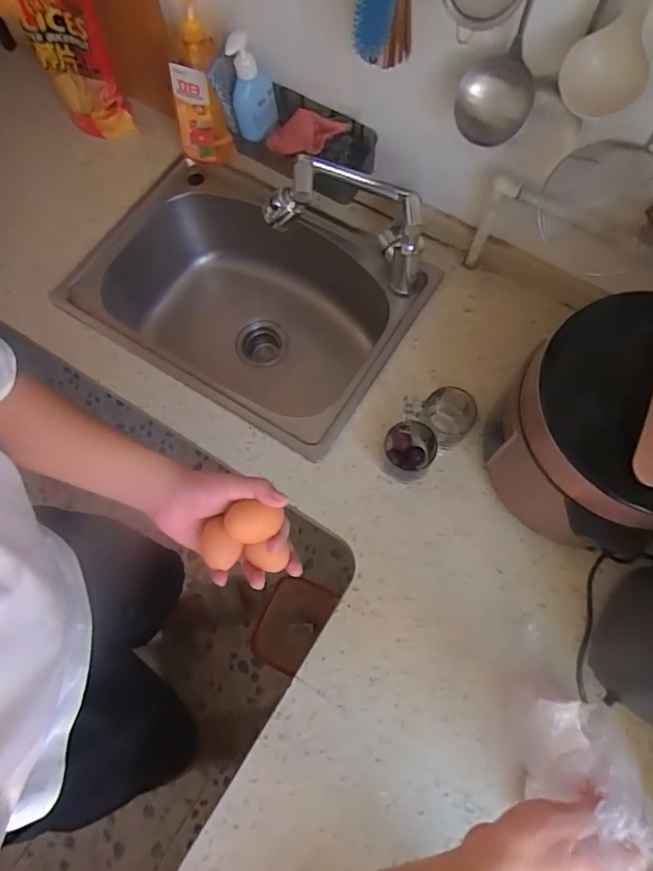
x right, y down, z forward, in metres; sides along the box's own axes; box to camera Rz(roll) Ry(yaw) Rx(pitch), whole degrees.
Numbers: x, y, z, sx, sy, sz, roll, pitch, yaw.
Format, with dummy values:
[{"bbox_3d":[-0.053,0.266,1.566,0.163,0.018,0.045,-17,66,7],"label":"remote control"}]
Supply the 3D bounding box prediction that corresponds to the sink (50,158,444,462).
[{"bbox_3d":[-0.141,-0.218,0.998,0.551,0.236,0.386,30,74,10],"label":"sink"}]

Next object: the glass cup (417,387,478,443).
[{"bbox_3d":[0.181,-0.027,0.788,0.070,0.080,0.069,0,71,1],"label":"glass cup"}]

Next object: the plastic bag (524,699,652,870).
[{"bbox_3d":[0.230,0.298,0.453,0.083,0.105,0.110,7,72,3],"label":"plastic bag"}]

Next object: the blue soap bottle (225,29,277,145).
[{"bbox_3d":[-0.113,-0.519,0.783,0.067,0.158,0.055,-5,71,-1],"label":"blue soap bottle"}]

